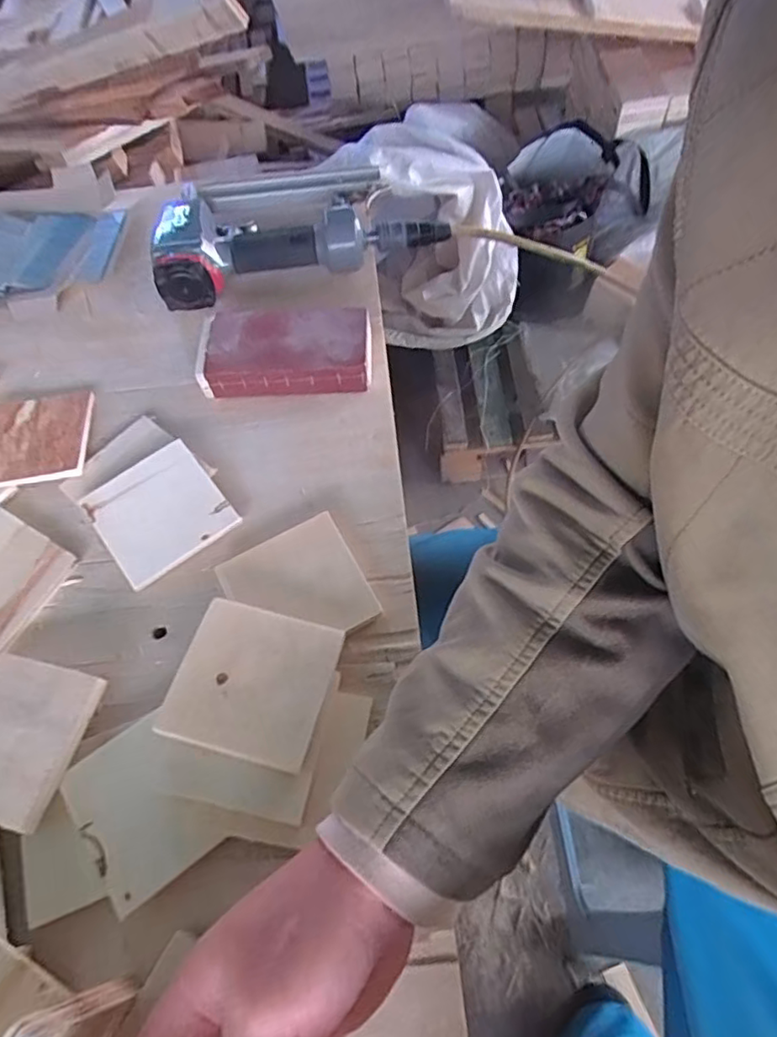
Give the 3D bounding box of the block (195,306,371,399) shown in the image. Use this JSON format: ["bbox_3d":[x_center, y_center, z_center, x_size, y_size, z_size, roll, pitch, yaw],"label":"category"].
[{"bbox_3d":[-0.087,-0.147,0.530,0.151,0.038,0.076,-1,62,1],"label":"block"}]

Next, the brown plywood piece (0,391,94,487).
[{"bbox_3d":[-0.302,-0.071,0.511,0.091,0.013,0.096,-10,62,-3],"label":"brown plywood piece"}]

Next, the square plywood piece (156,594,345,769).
[{"bbox_3d":[-0.085,0.101,0.381,0.093,0.005,0.090,14,59,4],"label":"square plywood piece"}]

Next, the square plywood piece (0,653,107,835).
[{"bbox_3d":[-0.242,0.139,0.387,0.097,0.010,0.092,6,58,22],"label":"square plywood piece"}]

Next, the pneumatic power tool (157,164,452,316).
[{"bbox_3d":[-0.097,-0.302,0.607,0.279,0.061,0.150,-16,63,-7],"label":"pneumatic power tool"}]

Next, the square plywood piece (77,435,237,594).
[{"bbox_3d":[-0.179,-0.006,0.469,0.091,0.007,0.091,-37,73,-11],"label":"square plywood piece"}]

